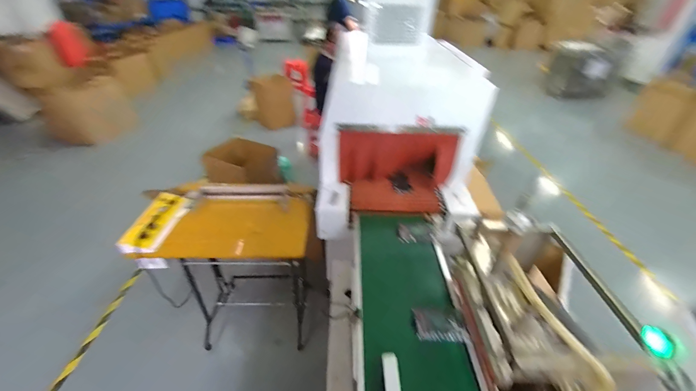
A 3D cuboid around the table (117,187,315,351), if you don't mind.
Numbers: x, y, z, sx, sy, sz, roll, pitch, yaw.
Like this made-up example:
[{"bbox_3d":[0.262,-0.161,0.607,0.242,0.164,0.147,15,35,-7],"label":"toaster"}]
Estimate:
[{"bbox_3d":[-0.526,0.366,1.478,0.673,0.775,0.392,-3,36,-4],"label":"table"}]

